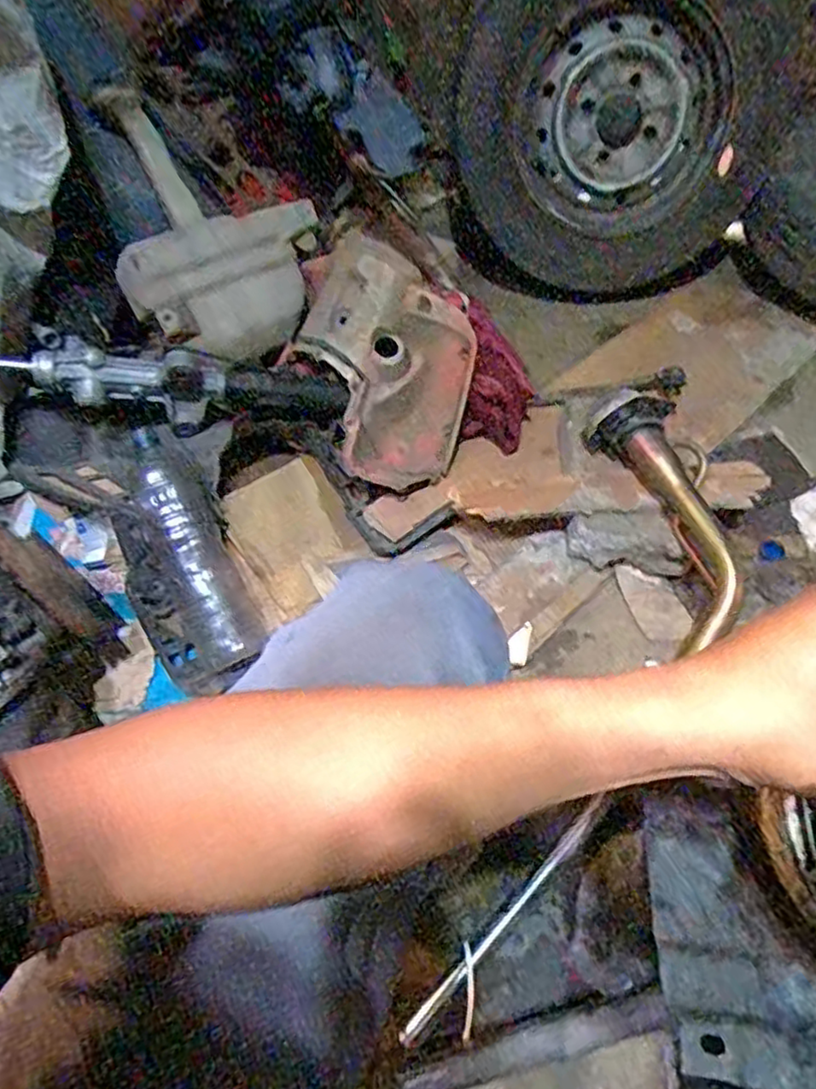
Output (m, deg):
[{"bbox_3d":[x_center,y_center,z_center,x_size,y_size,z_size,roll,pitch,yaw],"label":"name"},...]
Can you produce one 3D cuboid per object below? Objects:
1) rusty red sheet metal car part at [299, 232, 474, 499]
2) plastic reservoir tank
[{"bbox_3d":[-0.019,-0.258,0.981,0.221,0.343,0.058,-22,10,-1],"label":"rusty red sheet metal car part"},{"bbox_3d":[-0.251,-0.407,0.906,0.276,0.285,0.187,-17,55,-9],"label":"plastic reservoir tank"}]

